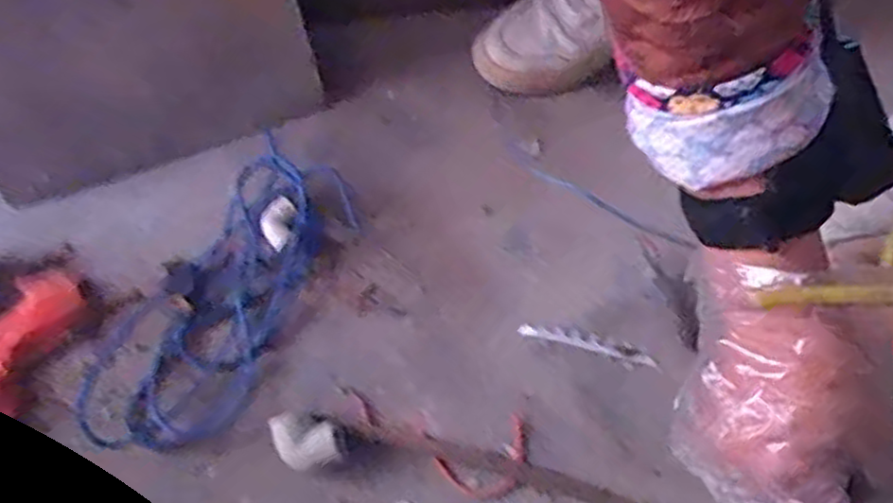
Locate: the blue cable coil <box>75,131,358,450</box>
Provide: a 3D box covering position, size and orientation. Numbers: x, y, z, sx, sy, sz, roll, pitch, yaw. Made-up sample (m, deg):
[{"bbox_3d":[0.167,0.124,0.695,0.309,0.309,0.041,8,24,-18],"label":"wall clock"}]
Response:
[{"bbox_3d":[-0.158,0.031,0.511,0.099,0.024,0.239,27,68,8],"label":"blue cable coil"}]

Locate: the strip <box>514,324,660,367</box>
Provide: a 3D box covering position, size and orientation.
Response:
[{"bbox_3d":[0.101,0.067,0.523,0.099,0.004,0.010,13,67,2],"label":"strip"}]

